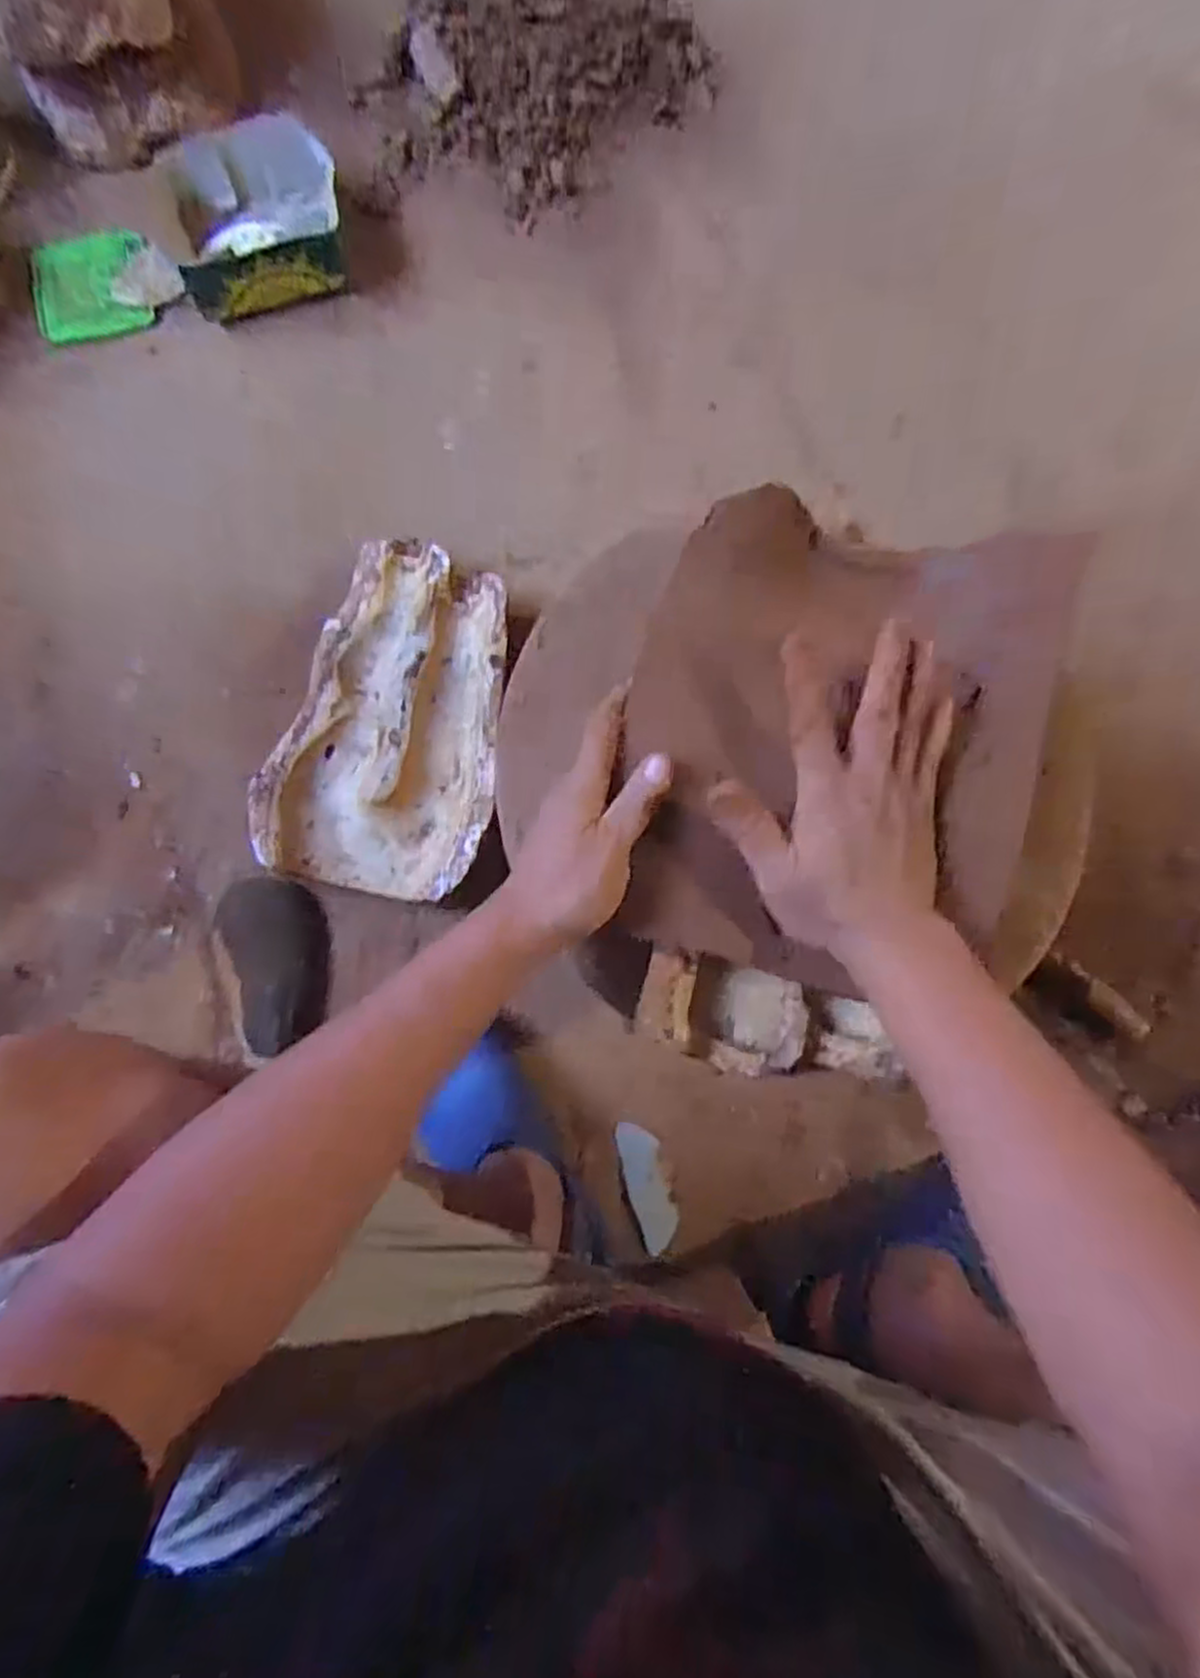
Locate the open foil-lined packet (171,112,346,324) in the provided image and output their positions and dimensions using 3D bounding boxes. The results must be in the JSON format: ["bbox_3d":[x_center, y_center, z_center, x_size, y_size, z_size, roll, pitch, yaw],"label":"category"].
[{"bbox_3d":[-0.399,-0.726,0.905,0.193,0.064,0.210,-16,80,-4],"label":"open foil-lined packet"}]

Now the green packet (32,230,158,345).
[{"bbox_3d":[-0.618,-0.670,0.938,0.141,0.018,0.130,-10,80,-3],"label":"green packet"}]

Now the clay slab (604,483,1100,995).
[{"bbox_3d":[0.143,-0.060,0.467,0.245,0.049,0.283,13,84,-1],"label":"clay slab"}]

